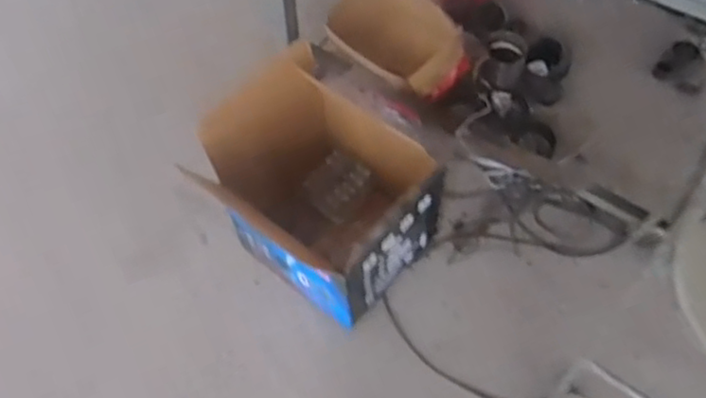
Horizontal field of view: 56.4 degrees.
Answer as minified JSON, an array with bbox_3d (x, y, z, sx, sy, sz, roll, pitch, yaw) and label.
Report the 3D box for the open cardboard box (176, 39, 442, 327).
[{"bbox_3d":[-0.057,0.011,1.555,0.391,0.382,0.414,-40,65,-21],"label":"open cardboard box"}]

